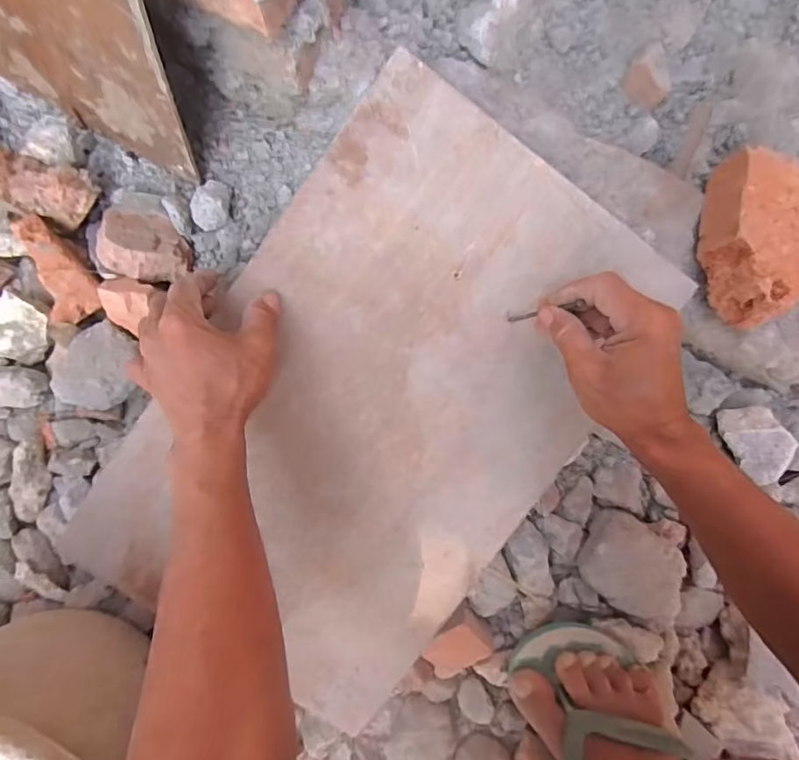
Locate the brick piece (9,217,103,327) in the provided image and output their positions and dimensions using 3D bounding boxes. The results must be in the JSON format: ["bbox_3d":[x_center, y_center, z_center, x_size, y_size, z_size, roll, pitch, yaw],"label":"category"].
[{"bbox_3d":[-0.297,-0.096,0.451,0.039,0.032,0.092,-22,106,1],"label":"brick piece"}]

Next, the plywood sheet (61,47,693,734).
[{"bbox_3d":[-0.014,0.028,0.420,0.295,0.011,0.467,35,93,-7],"label":"plywood sheet"}]

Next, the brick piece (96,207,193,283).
[{"bbox_3d":[-0.217,-0.116,0.453,0.072,0.038,0.048,12,58,-18],"label":"brick piece"}]

